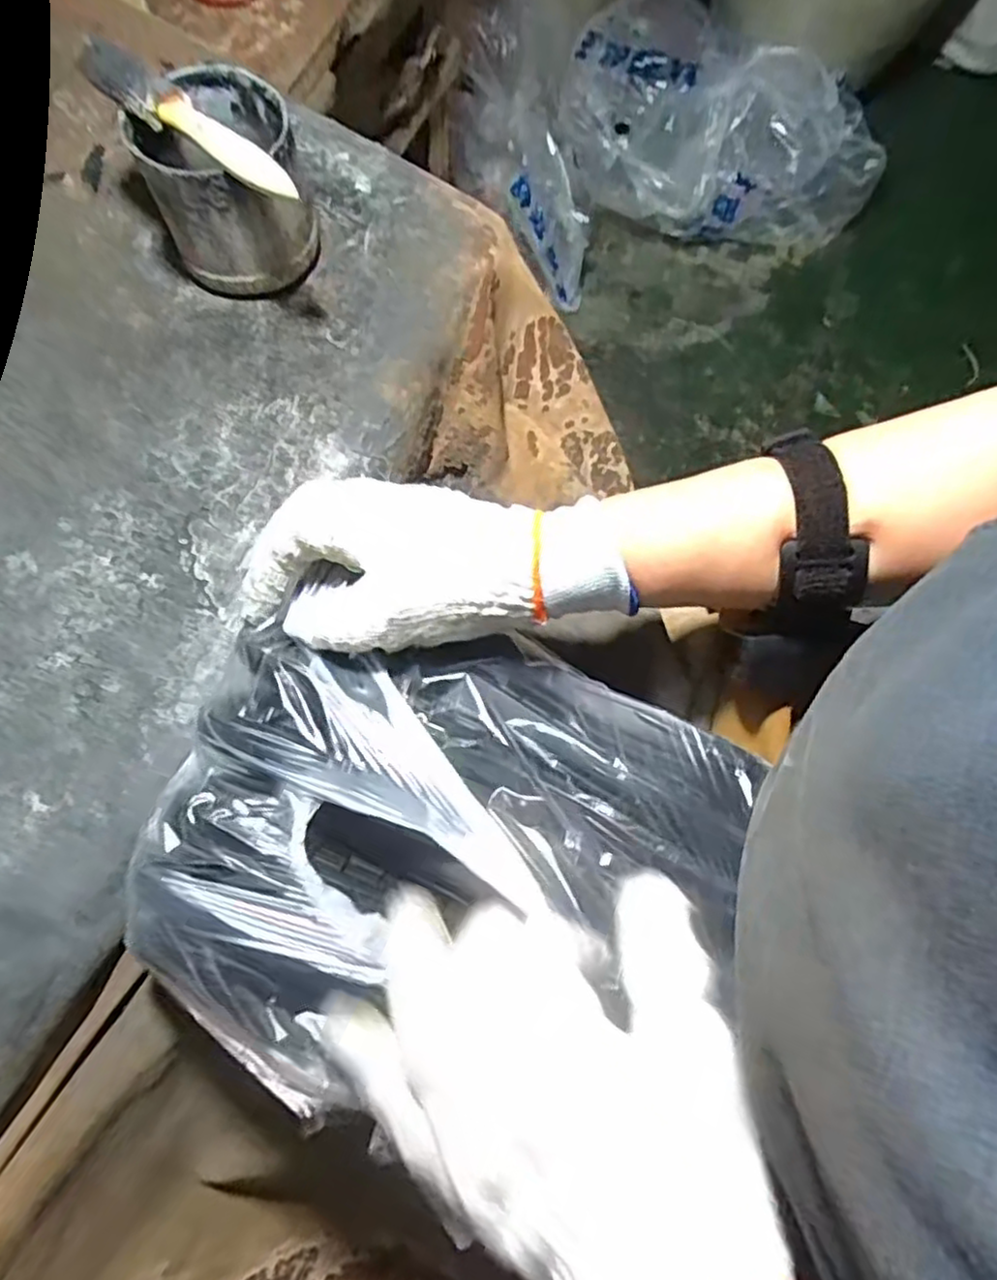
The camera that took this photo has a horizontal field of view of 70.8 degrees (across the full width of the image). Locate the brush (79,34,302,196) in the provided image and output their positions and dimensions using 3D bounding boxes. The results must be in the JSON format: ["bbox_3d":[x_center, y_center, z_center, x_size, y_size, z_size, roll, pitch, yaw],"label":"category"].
[{"bbox_3d":[-0.169,-0.284,0.382,0.150,0.015,0.022,36,77,9],"label":"brush"}]

